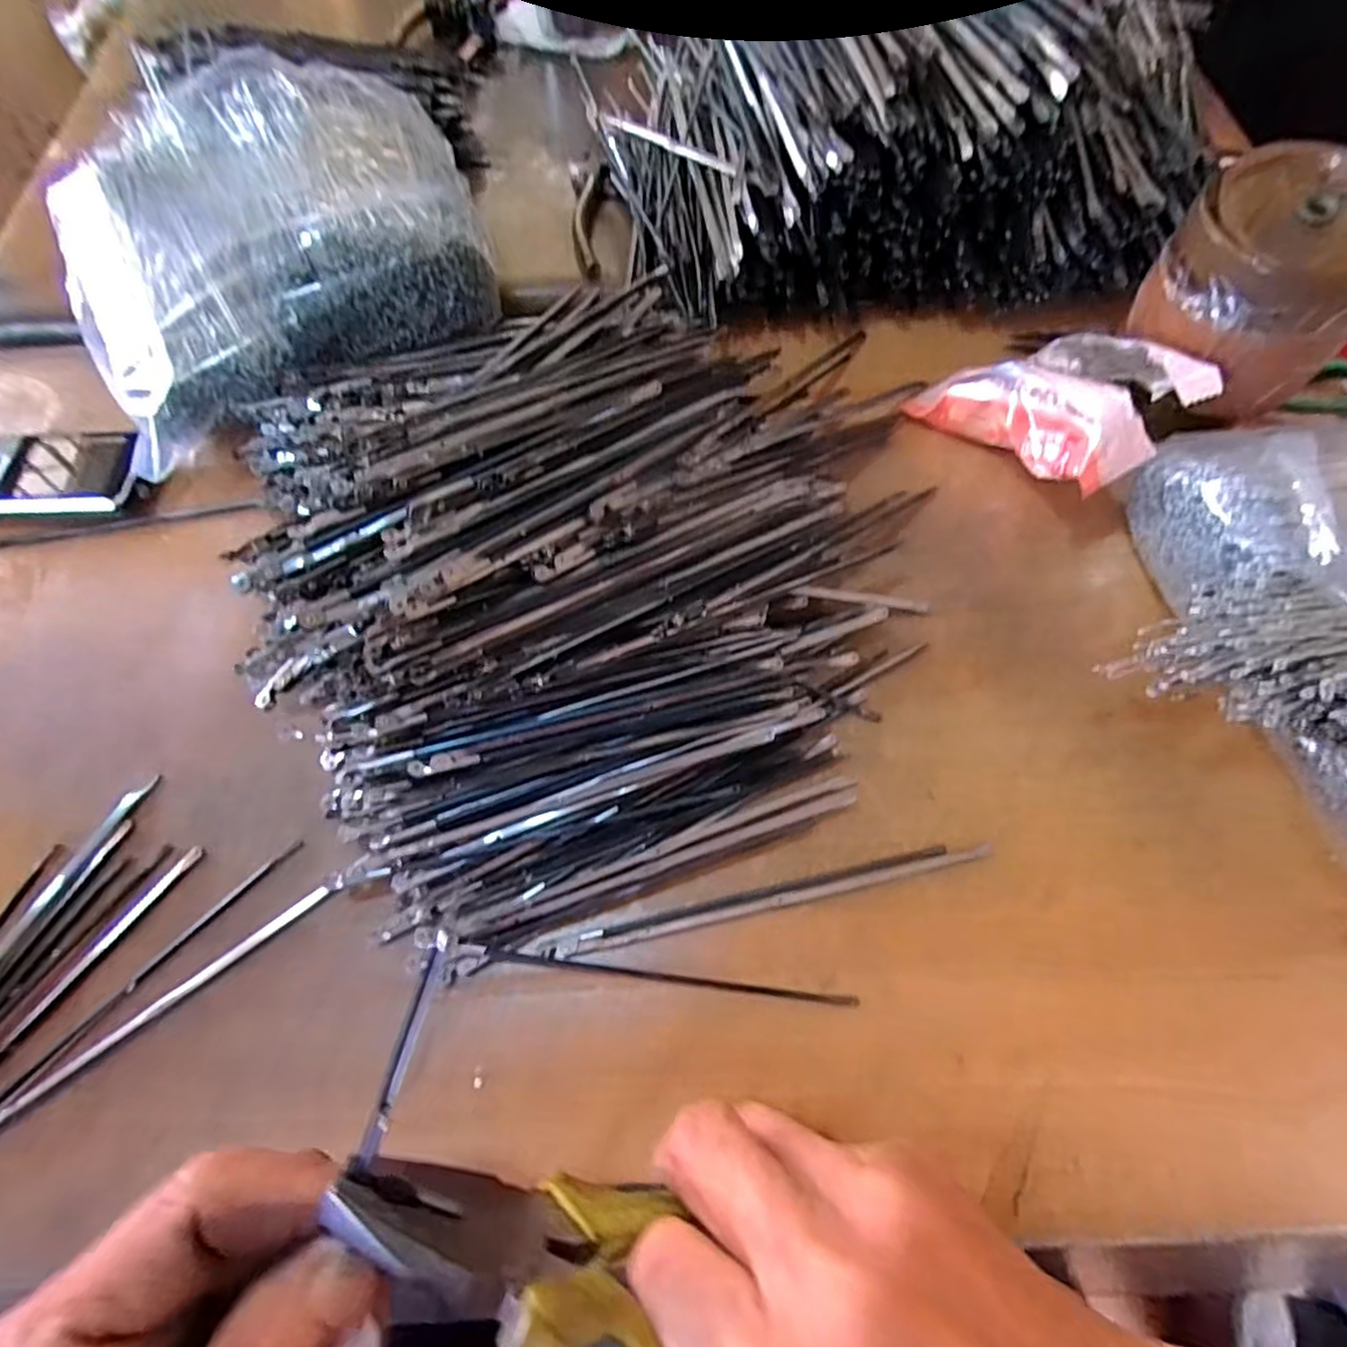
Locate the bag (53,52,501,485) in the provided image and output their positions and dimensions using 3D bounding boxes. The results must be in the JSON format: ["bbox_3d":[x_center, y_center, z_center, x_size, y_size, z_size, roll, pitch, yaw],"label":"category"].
[{"bbox_3d":[-0.244,-0.271,0.408,0.242,0.076,0.268,-30,68,-10],"label":"bag"}]

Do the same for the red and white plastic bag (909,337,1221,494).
[{"bbox_3d":[0.186,-0.137,0.328,0.070,0.064,0.113,-30,68,-10],"label":"red and white plastic bag"}]

